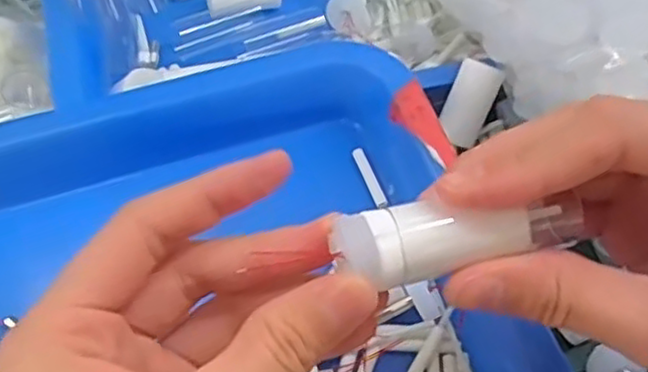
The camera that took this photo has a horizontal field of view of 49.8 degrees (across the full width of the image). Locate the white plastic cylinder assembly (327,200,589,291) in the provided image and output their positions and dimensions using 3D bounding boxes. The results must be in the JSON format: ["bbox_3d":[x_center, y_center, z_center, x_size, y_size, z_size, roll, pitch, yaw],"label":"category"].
[{"bbox_3d":[0.035,0.012,0.175,0.060,0.012,0.017,-6,49,-7],"label":"white plastic cylinder assembly"}]

